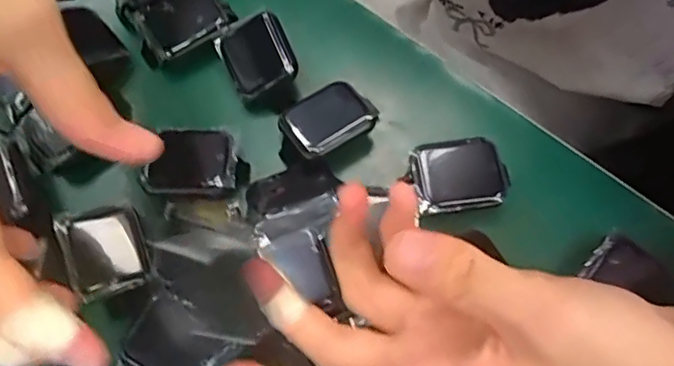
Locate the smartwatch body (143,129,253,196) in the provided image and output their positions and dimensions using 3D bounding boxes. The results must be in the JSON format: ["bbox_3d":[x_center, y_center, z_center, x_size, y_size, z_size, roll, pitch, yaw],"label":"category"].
[{"bbox_3d":[-0.069,-0.010,0.271,0.048,0.011,0.036,0,71,1],"label":"smartwatch body"}]

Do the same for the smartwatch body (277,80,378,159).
[{"bbox_3d":[-0.004,-0.030,0.278,0.045,0.012,0.035,-30,61,-8],"label":"smartwatch body"}]

